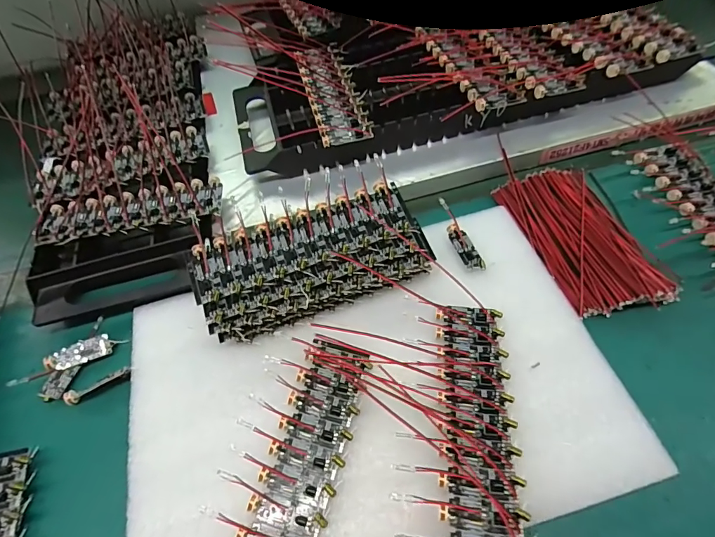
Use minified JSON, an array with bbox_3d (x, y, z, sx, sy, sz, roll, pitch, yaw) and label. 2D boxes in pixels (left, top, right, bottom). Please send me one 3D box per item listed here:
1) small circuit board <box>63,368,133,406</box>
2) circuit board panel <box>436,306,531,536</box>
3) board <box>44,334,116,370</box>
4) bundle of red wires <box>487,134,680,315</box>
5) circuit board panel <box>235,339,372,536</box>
[{"bbox_3d":[-0.187,0.084,0.302,0.049,0.010,0.009,-23,59,-11],"label":"small circuit board"},{"bbox_3d":[0.072,0.087,0.254,0.044,0.006,0.152,4,49,6],"label":"circuit board panel"},{"bbox_3d":[-0.210,0.064,0.317,0.045,0.004,0.016,-21,81,-18],"label":"board"},{"bbox_3d":[0.179,-0.033,0.335,0.083,0.011,0.148,-14,58,-5],"label":"bundle of red wires"},{"bbox_3d":[-0.033,0.116,0.255,0.045,0.007,0.149,13,60,11],"label":"circuit board panel"}]

